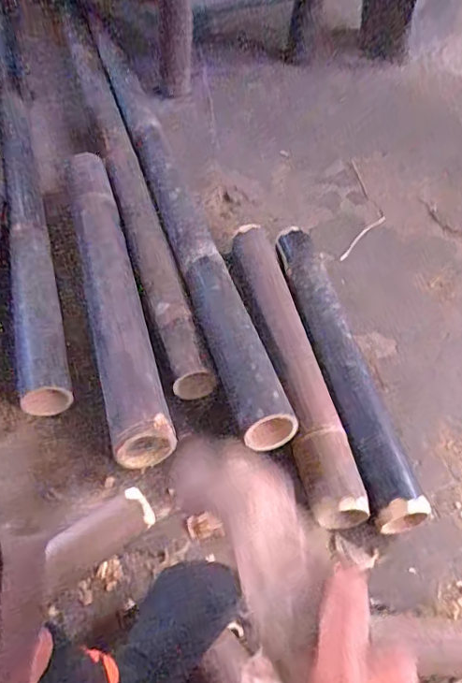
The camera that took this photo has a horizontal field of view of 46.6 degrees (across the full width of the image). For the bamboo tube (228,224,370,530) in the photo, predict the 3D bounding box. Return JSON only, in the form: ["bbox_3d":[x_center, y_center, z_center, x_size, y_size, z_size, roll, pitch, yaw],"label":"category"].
[{"bbox_3d":[0.077,0.016,0.802,0.064,0.076,0.527,-8,51,-11],"label":"bamboo tube"}]

